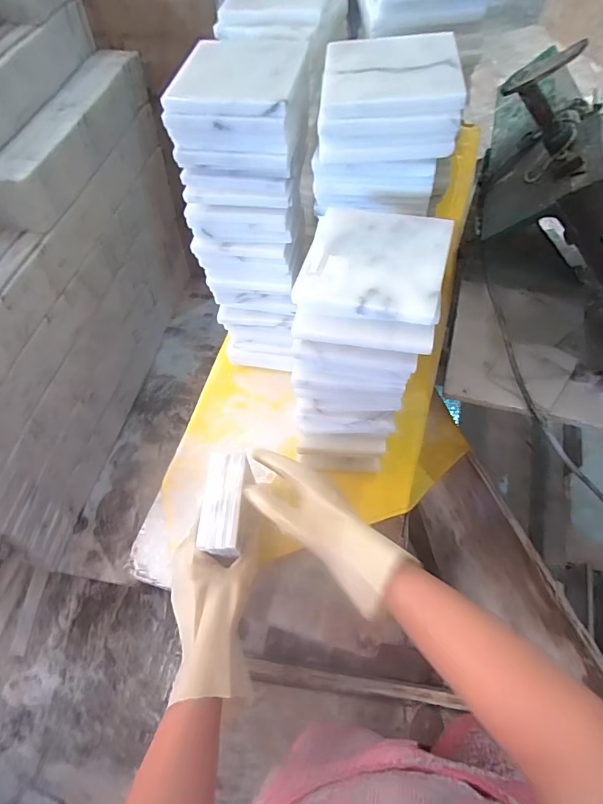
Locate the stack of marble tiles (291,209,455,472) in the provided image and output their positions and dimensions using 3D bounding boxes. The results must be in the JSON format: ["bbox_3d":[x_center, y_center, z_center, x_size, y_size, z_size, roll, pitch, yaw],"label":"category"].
[{"bbox_3d":[0.057,-0.034,0.445,0.108,0.284,0.118,10,60,9],"label":"stack of marble tiles"}]

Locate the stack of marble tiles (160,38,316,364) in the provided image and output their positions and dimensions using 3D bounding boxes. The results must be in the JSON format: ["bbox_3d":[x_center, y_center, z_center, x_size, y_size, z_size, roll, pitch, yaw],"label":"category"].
[{"bbox_3d":[-0.043,-0.178,0.508,0.115,0.349,0.108,13,61,10],"label":"stack of marble tiles"}]

